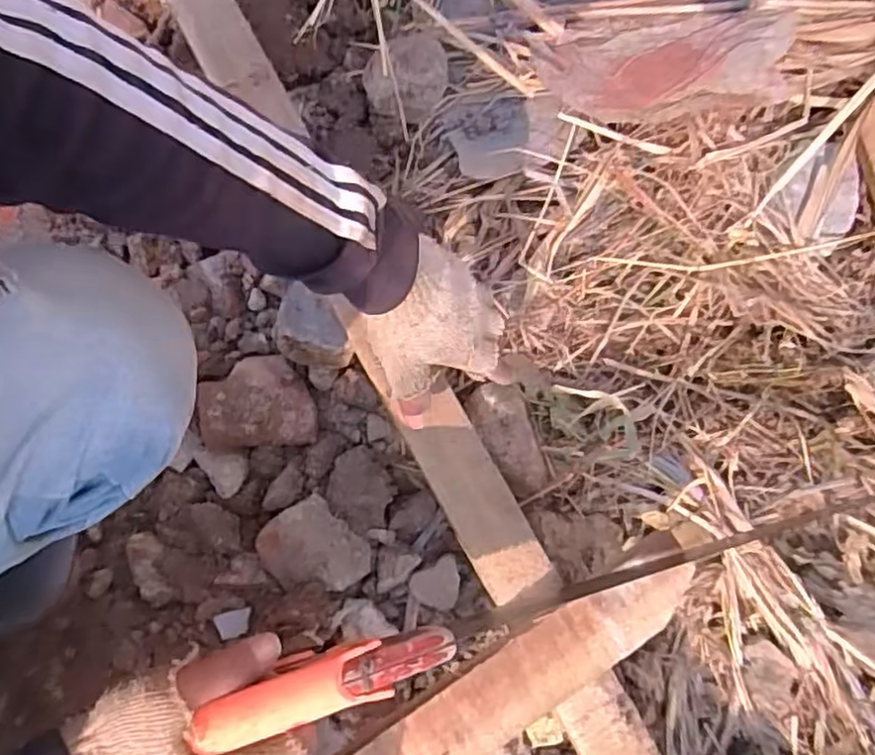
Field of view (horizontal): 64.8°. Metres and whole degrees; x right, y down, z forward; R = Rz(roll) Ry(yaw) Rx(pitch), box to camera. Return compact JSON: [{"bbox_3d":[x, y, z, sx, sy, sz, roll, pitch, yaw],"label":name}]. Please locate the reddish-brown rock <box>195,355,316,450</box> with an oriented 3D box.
[{"bbox_3d":[-0.161,0.019,0.610,0.099,0.034,0.083,-7,77,-3],"label":"reddish-brown rock"}]

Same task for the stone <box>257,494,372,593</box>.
[{"bbox_3d":[-0.107,0.151,0.593,0.088,0.019,0.071,44,79,8],"label":"stone"}]

